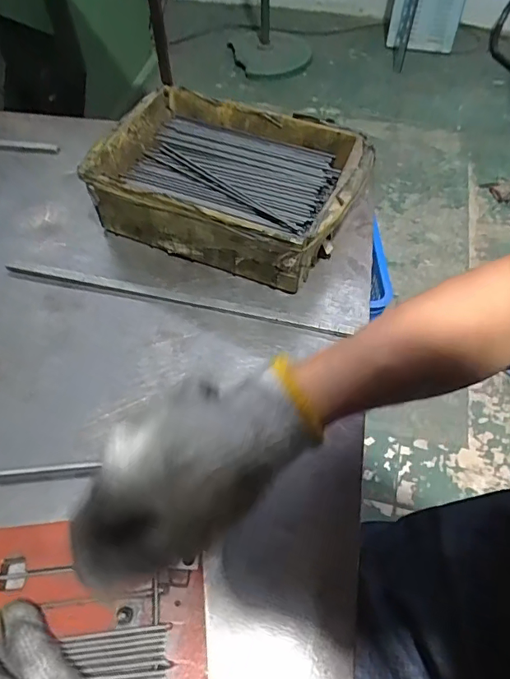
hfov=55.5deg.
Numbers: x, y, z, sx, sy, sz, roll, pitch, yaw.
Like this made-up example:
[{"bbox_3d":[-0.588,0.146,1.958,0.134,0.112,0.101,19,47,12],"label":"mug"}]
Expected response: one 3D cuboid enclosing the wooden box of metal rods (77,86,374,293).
[{"bbox_3d":[-0.028,-0.160,0.503,0.251,0.096,0.182,24,57,15],"label":"wooden box of metal rods"}]

